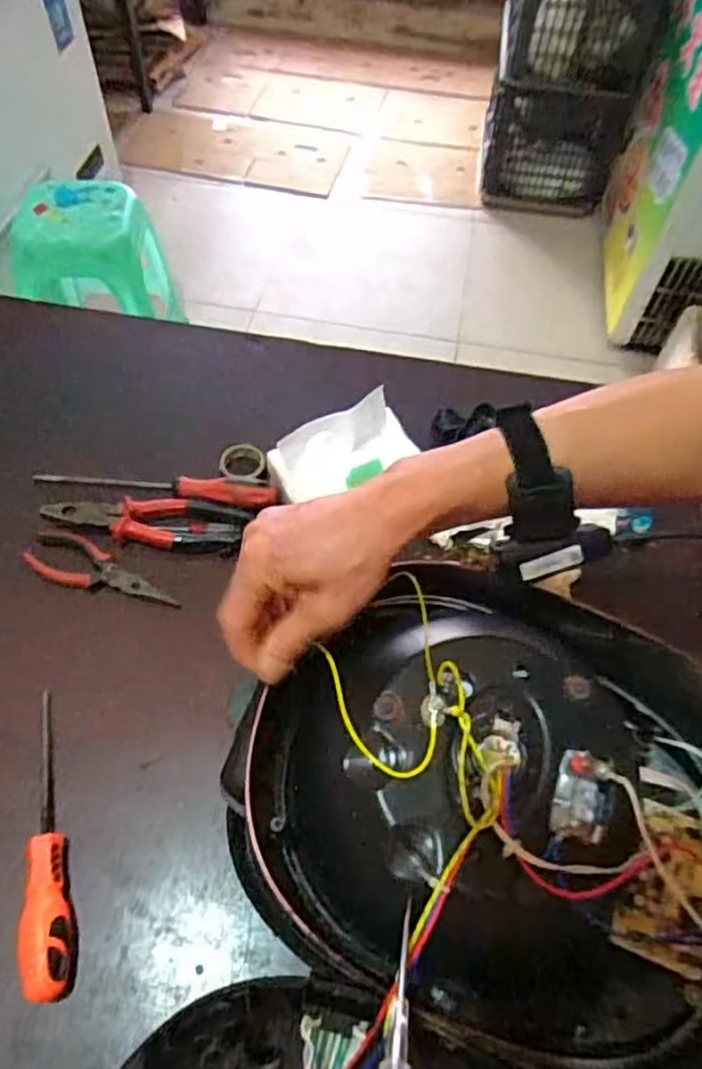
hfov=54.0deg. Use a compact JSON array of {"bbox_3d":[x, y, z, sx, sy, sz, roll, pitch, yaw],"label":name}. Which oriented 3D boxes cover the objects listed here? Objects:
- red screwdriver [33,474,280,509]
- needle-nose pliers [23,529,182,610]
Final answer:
[{"bbox_3d":[-0.201,-0.049,0.702,0.252,0.030,0.025,8,57,2],"label":"red screwdriver"},{"bbox_3d":[-0.233,0.036,0.652,0.150,0.013,0.047,18,58,8],"label":"needle-nose pliers"}]

